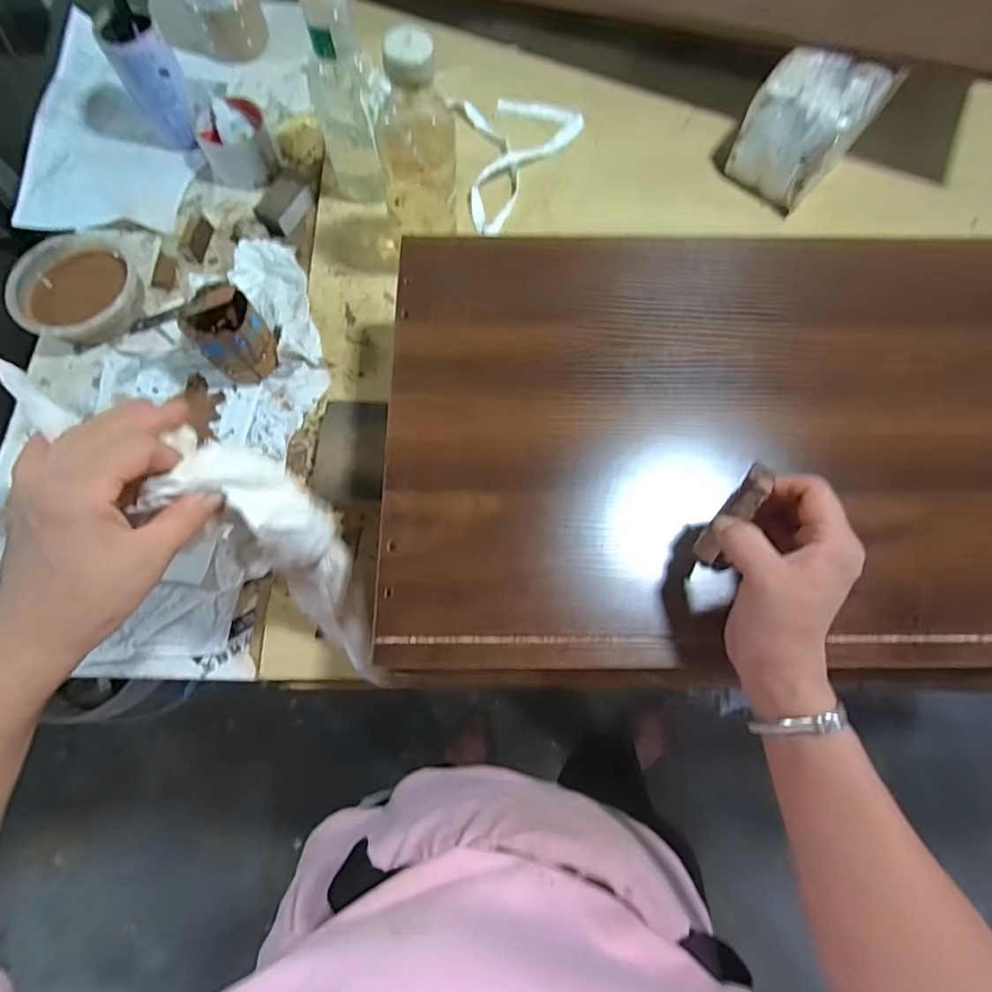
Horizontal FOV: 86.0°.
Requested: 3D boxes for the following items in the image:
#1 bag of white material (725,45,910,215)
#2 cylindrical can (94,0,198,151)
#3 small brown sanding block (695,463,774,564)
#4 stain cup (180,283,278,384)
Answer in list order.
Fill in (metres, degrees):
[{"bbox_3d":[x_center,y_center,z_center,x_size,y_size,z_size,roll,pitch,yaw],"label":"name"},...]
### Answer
[{"bbox_3d":[0.336,-0.402,0.583,0.111,0.099,0.109,35,76,10],"label":"bag of white material"},{"bbox_3d":[-0.387,-0.473,0.604,0.065,0.129,0.054,-25,64,-8],"label":"cylindrical can"},{"bbox_3d":[0.145,0.012,0.328,0.015,0.069,0.020,28,39,9],"label":"small brown sanding block"},{"bbox_3d":[-0.258,-0.159,0.524,0.066,0.069,0.067,0,72,0],"label":"stain cup"}]

